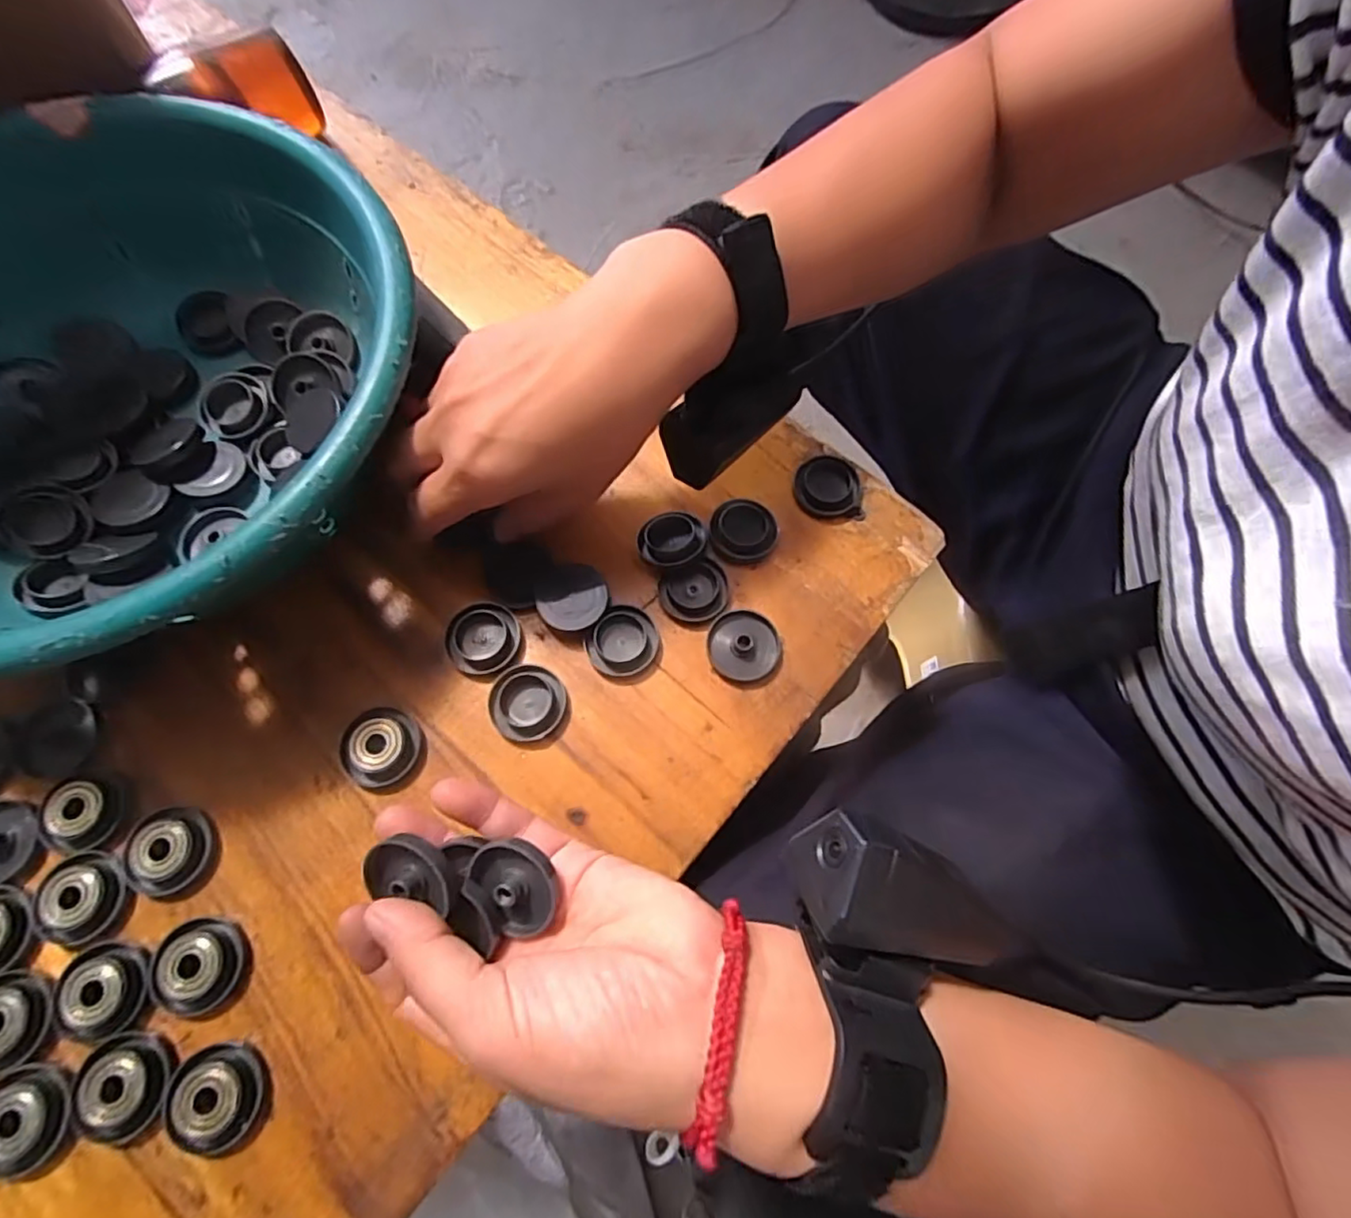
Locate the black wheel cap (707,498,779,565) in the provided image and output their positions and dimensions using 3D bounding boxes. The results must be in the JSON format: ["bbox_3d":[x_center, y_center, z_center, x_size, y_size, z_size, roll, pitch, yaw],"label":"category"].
[{"bbox_3d":[0.033,-0.038,0.309,0.032,0.007,0.031,0,69,-1],"label":"black wheel cap"}]

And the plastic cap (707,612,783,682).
[{"bbox_3d":[0.031,0.017,0.289,0.031,0.007,0.032,0,69,-1],"label":"plastic cap"}]

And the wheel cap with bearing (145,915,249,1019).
[{"bbox_3d":[-0.181,0.135,0.239,0.031,0.010,0.030,0,69,-1],"label":"wheel cap with bearing"}]

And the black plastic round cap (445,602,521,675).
[{"bbox_3d":[-0.087,0.013,0.285,0.031,0.007,0.033,0,69,-1],"label":"black plastic round cap"}]

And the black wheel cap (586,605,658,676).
[{"bbox_3d":[-0.023,0.015,0.287,0.029,0.010,0.031,0,69,-1],"label":"black wheel cap"}]

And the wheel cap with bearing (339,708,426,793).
[{"bbox_3d":[-0.125,0.059,0.269,0.036,0.010,0.031,39,73,12],"label":"wheel cap with bearing"}]

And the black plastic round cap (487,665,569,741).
[{"bbox_3d":[-0.064,0.041,0.277,0.032,0.008,0.033,0,69,-1],"label":"black plastic round cap"}]

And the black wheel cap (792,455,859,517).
[{"bbox_3d":[0.076,-0.062,0.319,0.031,0.007,0.030,0,69,-1],"label":"black wheel cap"}]

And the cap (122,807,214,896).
[{"bbox_3d":[-0.202,0.096,0.253,0.030,0.010,0.032,0,69,-1],"label":"cap"}]

